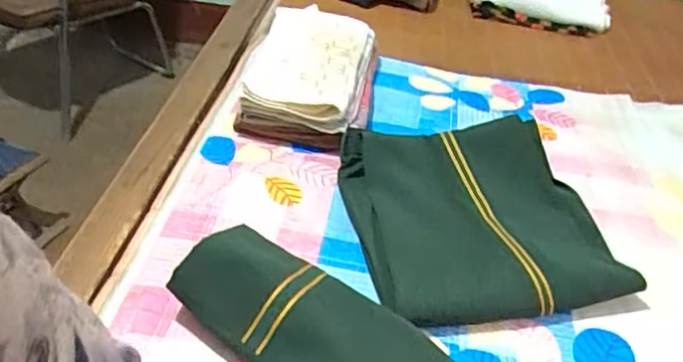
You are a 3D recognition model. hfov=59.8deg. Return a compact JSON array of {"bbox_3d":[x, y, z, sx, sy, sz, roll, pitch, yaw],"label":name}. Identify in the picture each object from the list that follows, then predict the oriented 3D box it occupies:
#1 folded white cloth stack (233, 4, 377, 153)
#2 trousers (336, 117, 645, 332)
[{"bbox_3d":[-0.049,-0.182,0.980,0.199,0.080,0.302,10,39,5],"label":"folded white cloth stack"},{"bbox_3d":[0.168,0.036,0.773,0.296,0.072,0.315,-7,41,-15],"label":"trousers"}]

